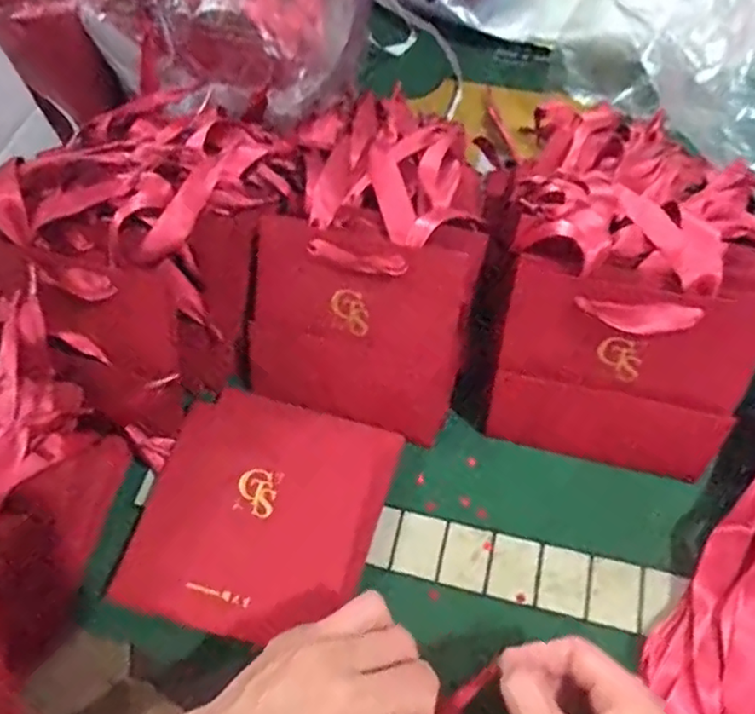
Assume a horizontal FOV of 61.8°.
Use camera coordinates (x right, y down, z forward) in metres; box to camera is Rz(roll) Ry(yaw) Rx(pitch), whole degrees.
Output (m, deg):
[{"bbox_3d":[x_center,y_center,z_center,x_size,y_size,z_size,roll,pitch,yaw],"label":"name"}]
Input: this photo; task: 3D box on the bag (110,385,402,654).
[{"bbox_3d":[-0.078,0.104,0.418,0.152,0.023,0.149,13,64,11],"label":"bag"}]

